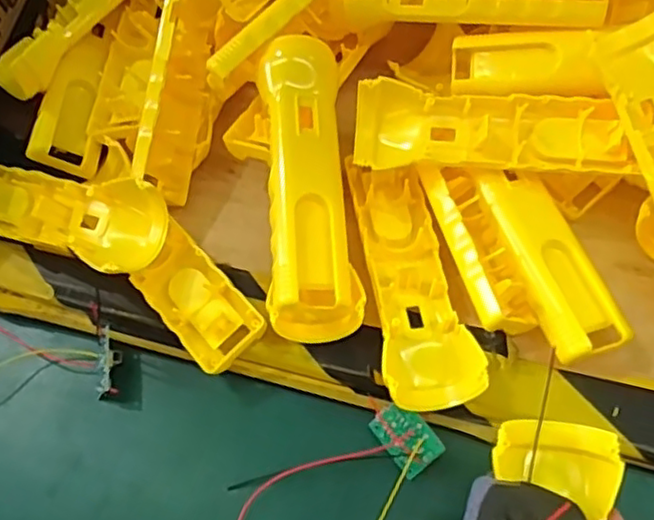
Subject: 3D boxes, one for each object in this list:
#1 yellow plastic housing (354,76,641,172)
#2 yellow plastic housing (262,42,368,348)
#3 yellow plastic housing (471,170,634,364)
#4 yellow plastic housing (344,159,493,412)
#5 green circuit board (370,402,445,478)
[{"bbox_3d":[0.093,-0.072,0.374,0.150,0.032,0.043,4,62,6],"label":"yellow plastic housing"},{"bbox_3d":[-0.010,-0.046,0.372,0.047,0.030,0.177,-4,75,1],"label":"yellow plastic housing"},{"bbox_3d":[0.123,0.001,0.365,0.041,0.031,0.113,-15,62,-5],"label":"yellow plastic housing"},{"bbox_3d":[0.046,0.005,0.366,0.049,0.023,0.153,-9,61,-1],"label":"yellow plastic housing"},{"bbox_3d":[0.041,0.092,0.342,0.024,0.007,0.036,-33,65,-14],"label":"green circuit board"}]

